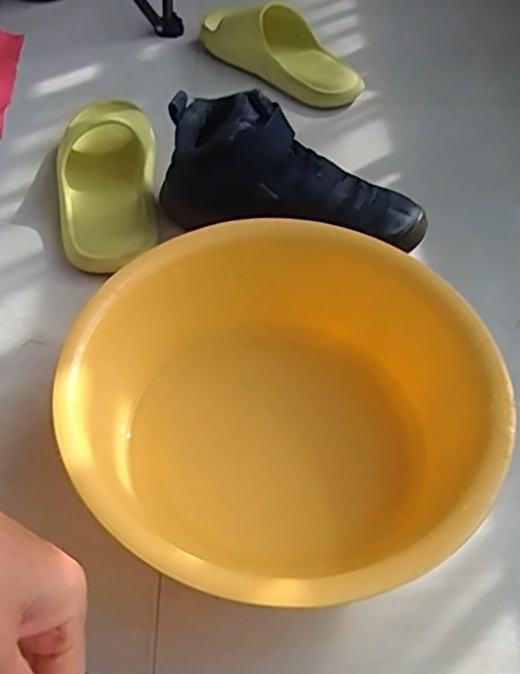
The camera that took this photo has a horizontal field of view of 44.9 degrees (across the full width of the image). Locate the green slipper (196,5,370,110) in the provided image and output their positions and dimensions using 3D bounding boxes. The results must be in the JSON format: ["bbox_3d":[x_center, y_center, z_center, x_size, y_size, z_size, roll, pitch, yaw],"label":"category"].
[{"bbox_3d":[0.030,-0.395,0.854,0.256,0.067,0.099,34,57,23],"label":"green slipper"}]

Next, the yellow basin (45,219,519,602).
[{"bbox_3d":[0.013,0.060,0.466,0.290,0.116,0.283,1,51,-2],"label":"yellow basin"}]

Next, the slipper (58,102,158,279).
[{"bbox_3d":[-0.158,-0.159,0.665,0.108,0.067,0.219,-8,52,-10],"label":"slipper"}]

